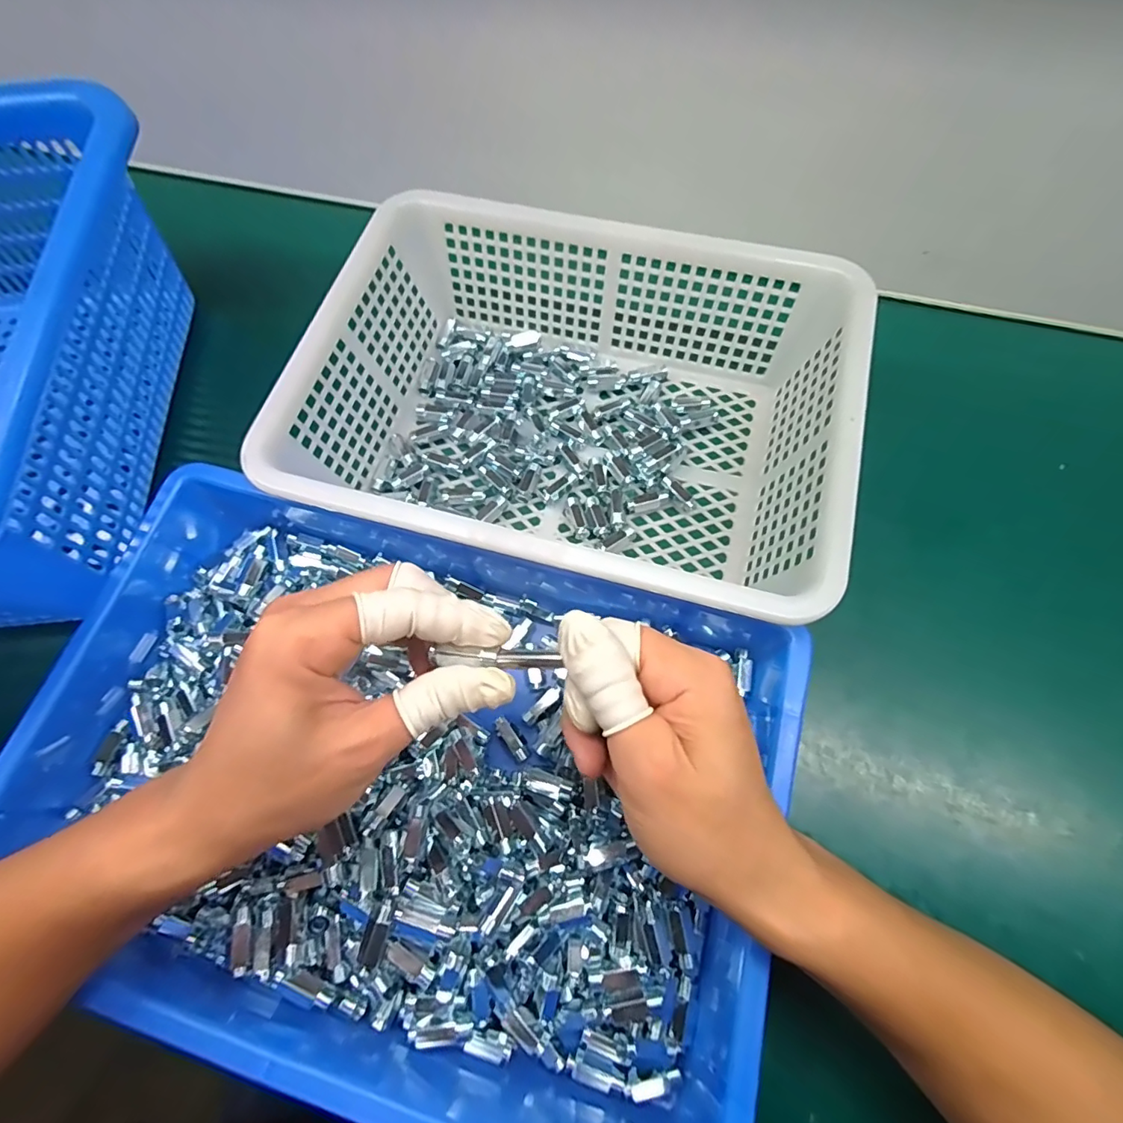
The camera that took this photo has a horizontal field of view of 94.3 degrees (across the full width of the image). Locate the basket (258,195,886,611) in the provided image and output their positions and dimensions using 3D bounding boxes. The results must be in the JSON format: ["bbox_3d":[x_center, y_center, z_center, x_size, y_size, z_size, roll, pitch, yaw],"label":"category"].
[{"bbox_3d":[0.008,-0.097,0.331,0.311,0.086,0.225,15,72,7],"label":"basket"}]

